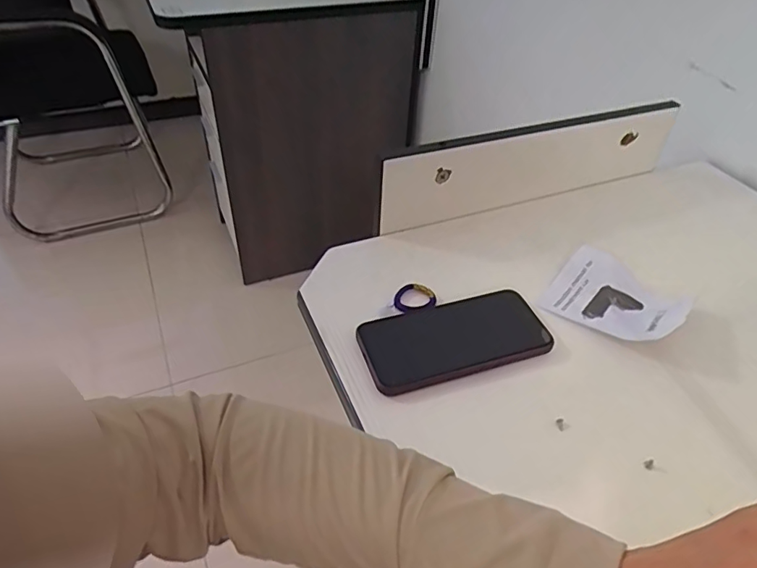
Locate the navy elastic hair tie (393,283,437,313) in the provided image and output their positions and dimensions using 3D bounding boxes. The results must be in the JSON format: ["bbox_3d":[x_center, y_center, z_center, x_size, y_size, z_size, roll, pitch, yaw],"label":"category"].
[{"bbox_3d":[0.034,0.014,0.504,0.040,0.007,0.034,-13,46,-17],"label":"navy elastic hair tie"}]

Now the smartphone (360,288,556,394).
[{"bbox_3d":[0.067,0.046,0.468,0.163,0.011,0.080,-11,45,-15],"label":"smartphone"}]

